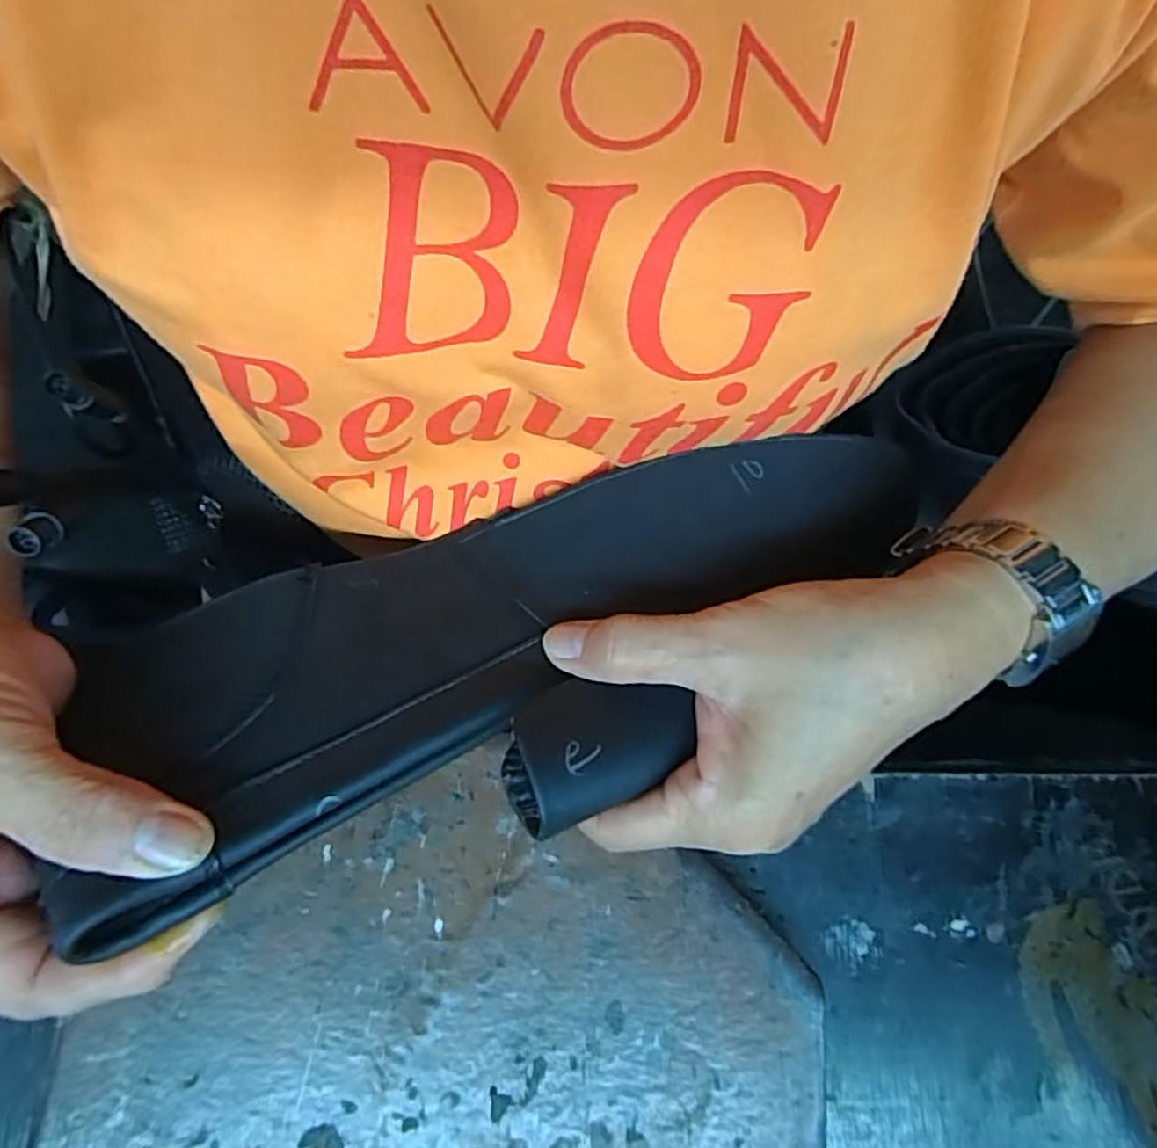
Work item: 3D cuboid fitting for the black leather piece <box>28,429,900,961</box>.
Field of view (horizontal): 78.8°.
[{"bbox_3d":[-0.007,0.017,0.234,0.286,0.050,0.107,-21,77,-12],"label":"black leather piece"}]

